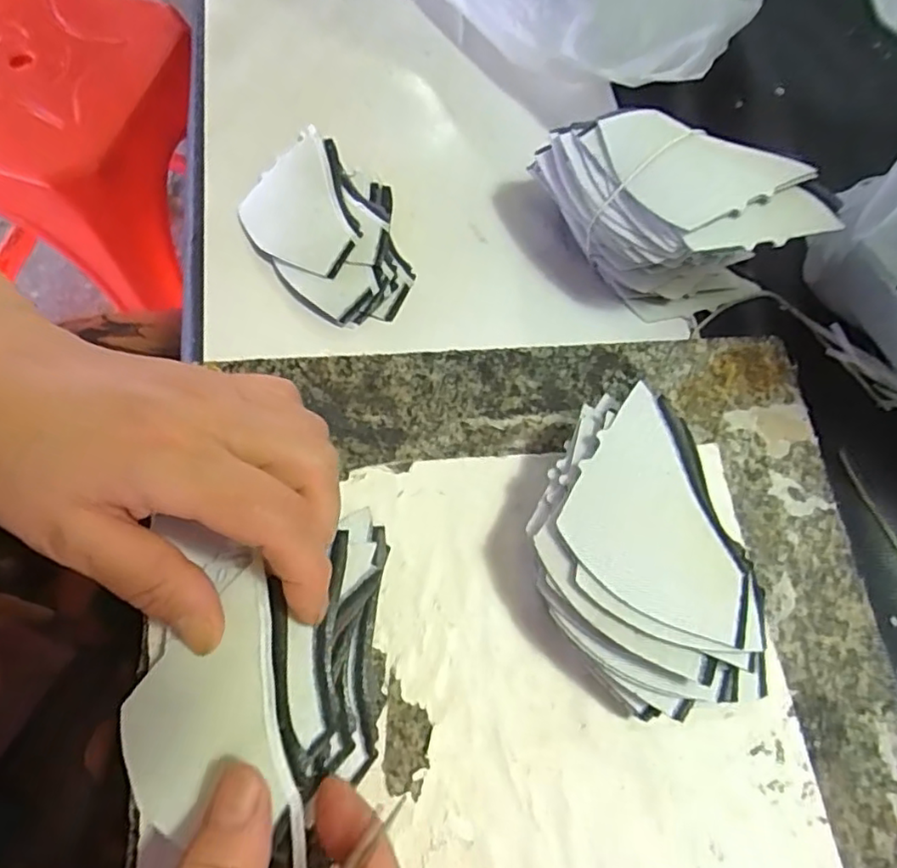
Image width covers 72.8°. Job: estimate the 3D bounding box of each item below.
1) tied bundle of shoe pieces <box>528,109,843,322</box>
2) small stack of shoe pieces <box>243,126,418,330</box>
[{"bbox_3d":[0.104,-0.105,0.308,0.129,0.085,0.055,20,69,5],"label":"tied bundle of shoe pieces"},{"bbox_3d":[-0.065,-0.113,0.336,0.076,0.015,0.115,-37,75,-15],"label":"small stack of shoe pieces"}]

